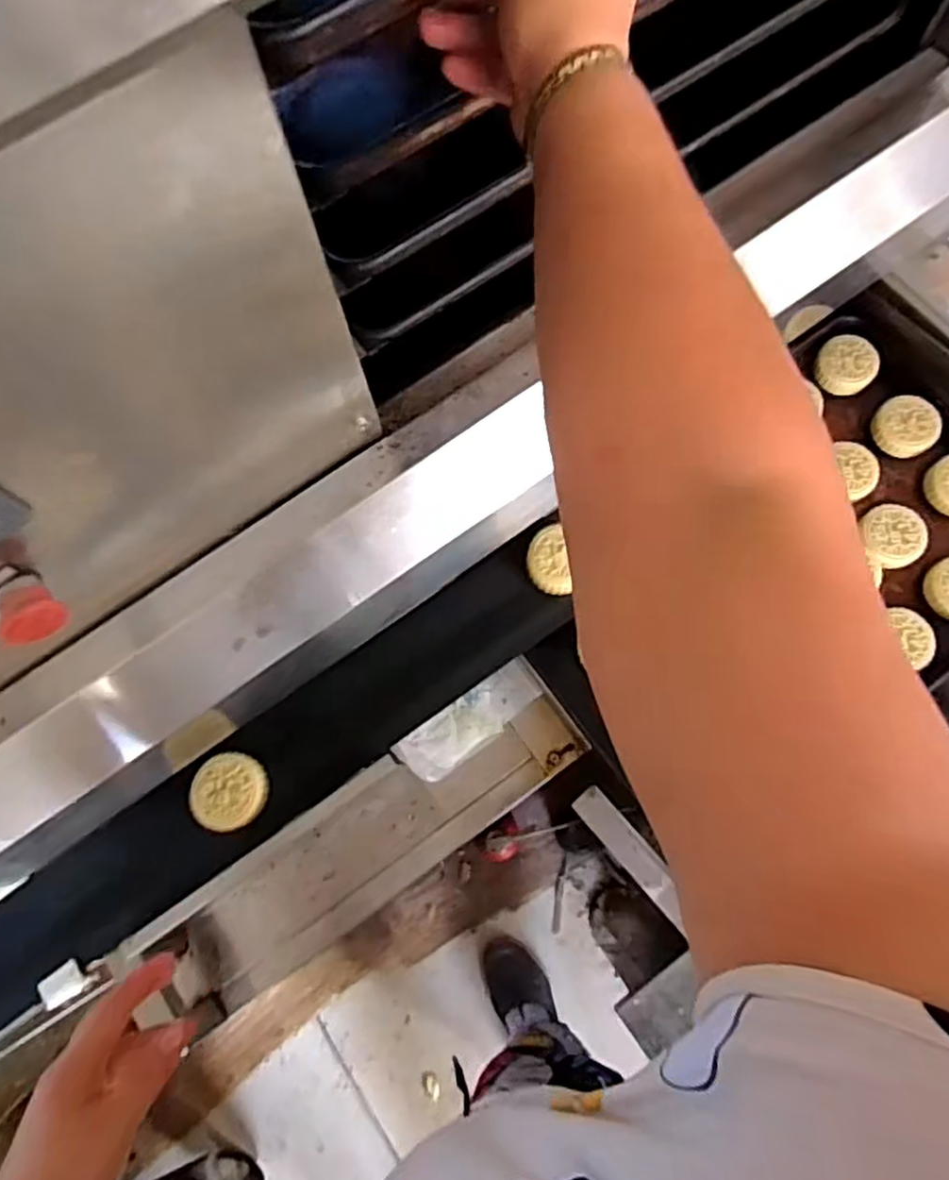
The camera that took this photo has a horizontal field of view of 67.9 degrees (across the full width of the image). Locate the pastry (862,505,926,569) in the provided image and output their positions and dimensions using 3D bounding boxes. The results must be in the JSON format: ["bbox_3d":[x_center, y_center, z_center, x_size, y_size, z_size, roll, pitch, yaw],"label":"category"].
[{"bbox_3d":[0.483,-0.063,0.810,0.067,0.021,0.073,0,74,2],"label":"pastry"}]

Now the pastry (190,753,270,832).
[{"bbox_3d":[-0.242,0.199,0.695,0.071,0.020,0.071,0,74,2],"label":"pastry"}]

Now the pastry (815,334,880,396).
[{"bbox_3d":[0.458,-0.278,0.864,0.070,0.034,0.069,0,74,2],"label":"pastry"}]

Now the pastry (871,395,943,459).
[{"bbox_3d":[0.522,-0.200,0.847,0.080,0.021,0.072,-41,77,-10],"label":"pastry"}]

